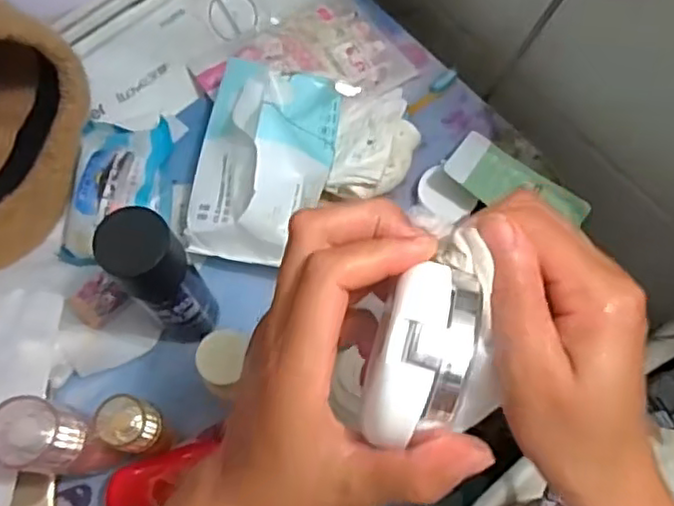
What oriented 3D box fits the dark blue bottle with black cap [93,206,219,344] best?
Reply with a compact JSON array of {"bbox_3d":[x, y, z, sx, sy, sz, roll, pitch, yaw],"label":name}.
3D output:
[{"bbox_3d":[-0.131,0.027,0.513,0.051,0.189,0.052,-39,73,-13],"label":"dark blue bottle with black cap"}]

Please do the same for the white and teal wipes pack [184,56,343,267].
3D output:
[{"bbox_3d":[-0.069,-0.083,0.589,0.114,0.075,0.176,14,69,6],"label":"white and teal wipes pack"}]

